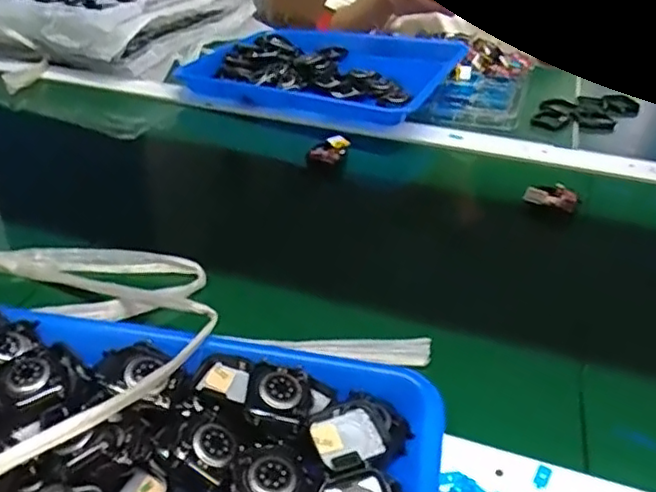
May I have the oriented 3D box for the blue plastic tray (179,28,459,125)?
[{"bbox_3d":[-0.008,-0.245,0.850,0.344,0.047,0.237,15,38,17],"label":"blue plastic tray"}]

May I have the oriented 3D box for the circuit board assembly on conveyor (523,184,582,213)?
[{"bbox_3d":[0.220,-0.048,0.621,0.051,0.019,0.026,9,37,10],"label":"circuit board assembly on conveyor"}]

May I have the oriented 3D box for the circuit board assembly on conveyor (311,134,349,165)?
[{"bbox_3d":[0.002,-0.107,0.689,0.031,0.012,0.044,17,39,20],"label":"circuit board assembly on conveyor"}]

